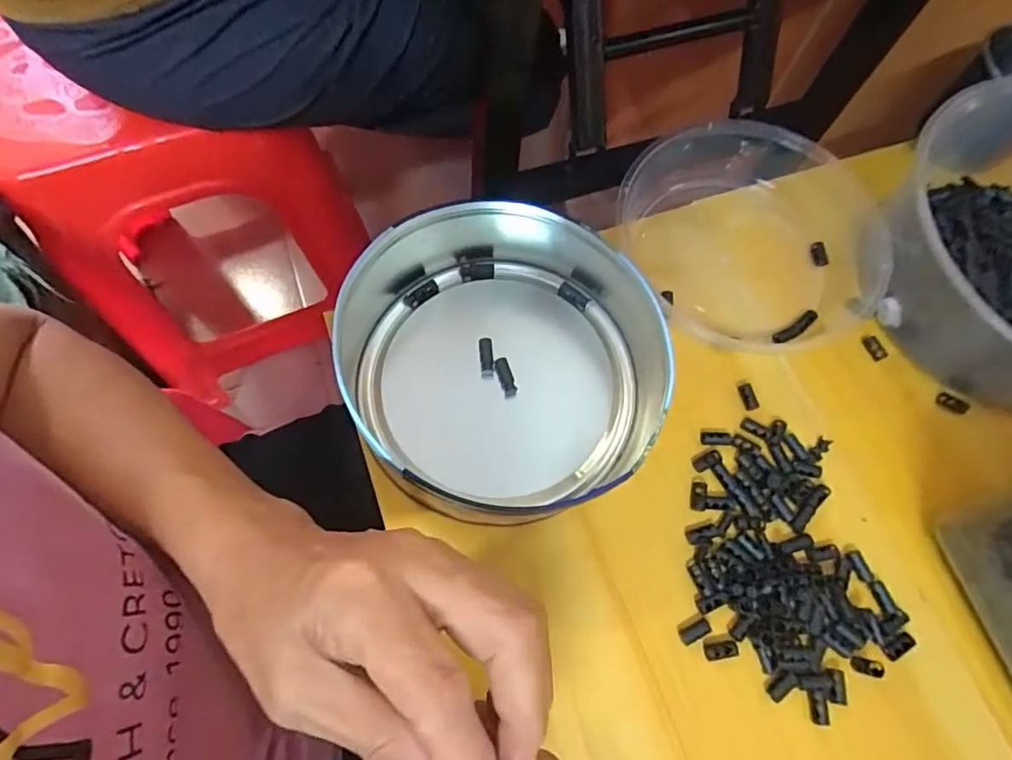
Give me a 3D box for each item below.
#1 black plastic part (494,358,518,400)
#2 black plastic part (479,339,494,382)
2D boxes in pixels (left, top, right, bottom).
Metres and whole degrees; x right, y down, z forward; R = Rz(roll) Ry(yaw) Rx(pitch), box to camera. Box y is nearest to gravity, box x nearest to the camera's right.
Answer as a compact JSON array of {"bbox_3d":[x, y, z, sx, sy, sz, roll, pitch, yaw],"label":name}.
[{"bbox_3d":[0.000,-0.001,0.365,0.010,0.006,0.028,-18,93,-5],"label":"black plastic part"},{"bbox_3d":[-0.014,-0.014,0.370,0.009,0.010,0.028,-3,70,-4],"label":"black plastic part"}]

